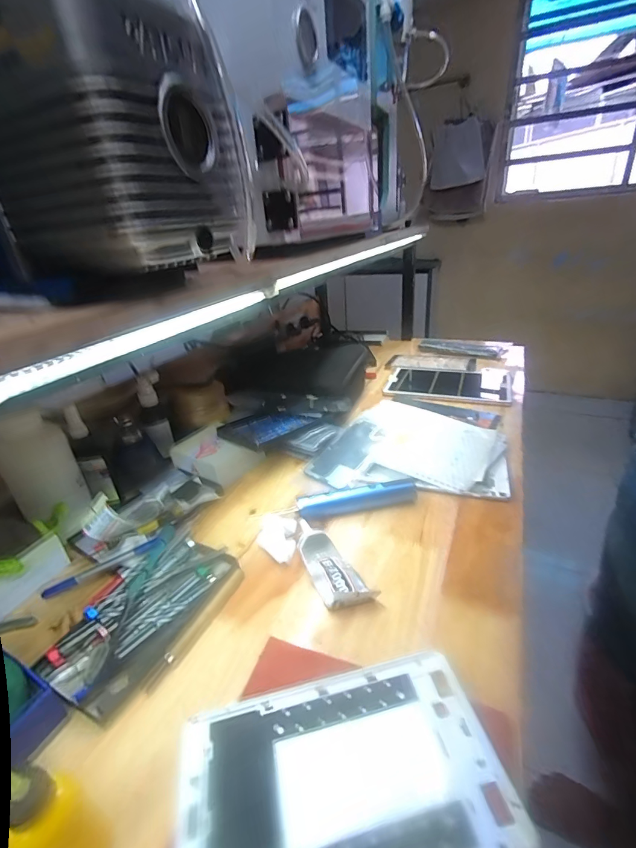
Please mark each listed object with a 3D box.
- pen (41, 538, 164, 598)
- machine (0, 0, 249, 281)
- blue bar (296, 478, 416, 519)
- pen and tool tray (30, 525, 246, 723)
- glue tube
[{"bbox_3d":[-0.239,0.158,0.431,0.131,0.013,0.011,-24,32,-9],"label":"pen"},{"bbox_3d":[-0.125,-0.172,0.239,0.130,0.134,0.100,6,30,19],"label":"machine"},{"bbox_3d":[0.051,0.097,0.503,0.152,0.024,0.025,-8,28,-7],"label":"blue bar"},{"bbox_3d":[-0.168,0.179,0.384,0.117,0.028,0.177,11,31,26],"label":"pen and tool tray"},{"bbox_3d":[0.011,0.148,0.417,0.047,0.027,0.118,-15,30,-20],"label":"glue tube"}]

